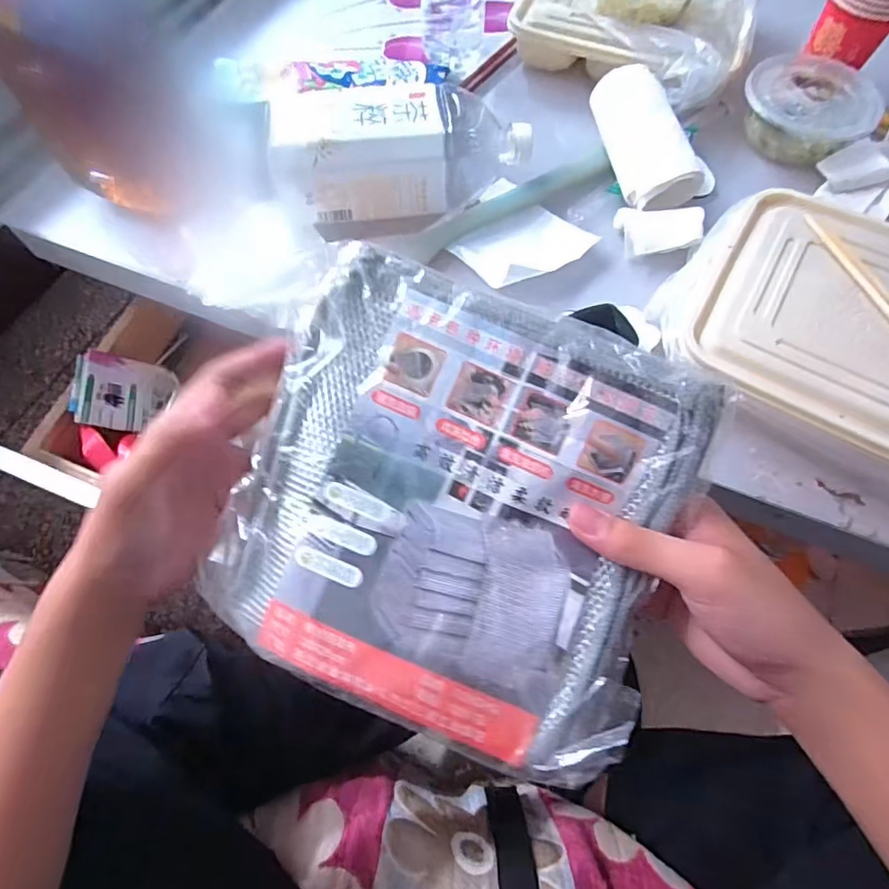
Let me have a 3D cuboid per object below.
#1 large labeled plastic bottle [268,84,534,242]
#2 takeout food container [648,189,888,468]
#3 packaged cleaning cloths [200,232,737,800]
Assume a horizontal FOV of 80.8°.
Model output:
[{"bbox_3d":[-0.036,-0.230,0.421,0.207,0.062,0.089,1,65,0],"label":"large labeled plastic bottle"},{"bbox_3d":[0.289,-0.081,0.377,0.250,0.052,0.201,28,68,12],"label":"takeout food container"},{"bbox_3d":[0.005,0.030,0.247,0.204,0.022,0.197,23,89,3],"label":"packaged cleaning cloths"}]

